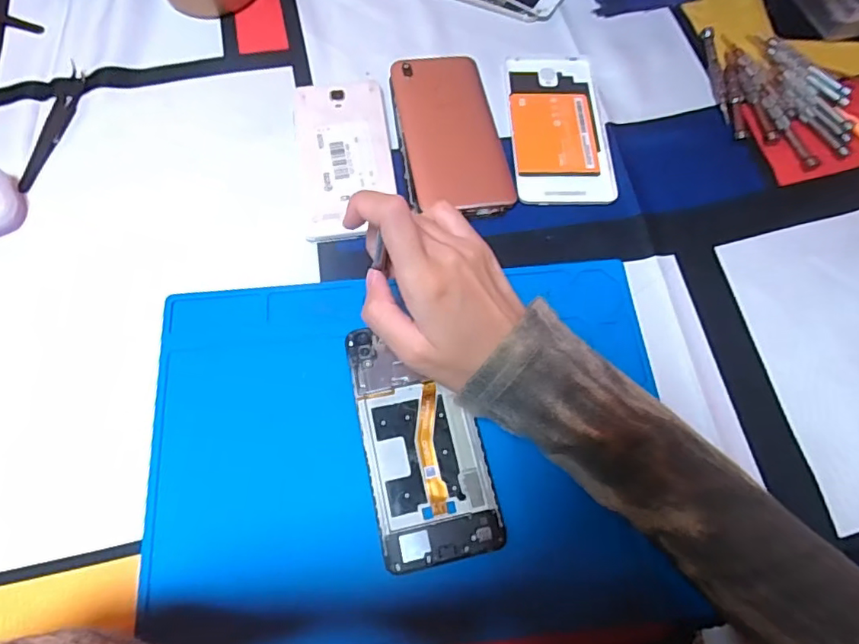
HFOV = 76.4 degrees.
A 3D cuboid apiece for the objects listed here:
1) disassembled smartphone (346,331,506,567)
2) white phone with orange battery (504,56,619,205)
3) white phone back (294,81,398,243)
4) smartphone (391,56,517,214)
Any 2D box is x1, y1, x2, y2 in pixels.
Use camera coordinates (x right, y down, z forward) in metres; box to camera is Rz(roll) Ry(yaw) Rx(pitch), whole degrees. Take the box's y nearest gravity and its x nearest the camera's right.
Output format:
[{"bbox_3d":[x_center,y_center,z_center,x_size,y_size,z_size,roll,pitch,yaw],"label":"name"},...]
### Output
[{"bbox_3d":[-0.005,0.071,0.338,0.071,0.006,0.144,-11,68,-7],"label":"disassembled smartphone"},{"bbox_3d":[0.104,-0.160,0.442,0.077,0.004,0.148,0,67,-2],"label":"white phone with orange battery"},{"bbox_3d":[-0.064,-0.126,0.419,0.070,0.010,0.143,-8,68,-5],"label":"white phone back"},{"bbox_3d":[0.016,-0.150,0.432,0.079,0.010,0.151,-7,68,-5],"label":"smartphone"}]

